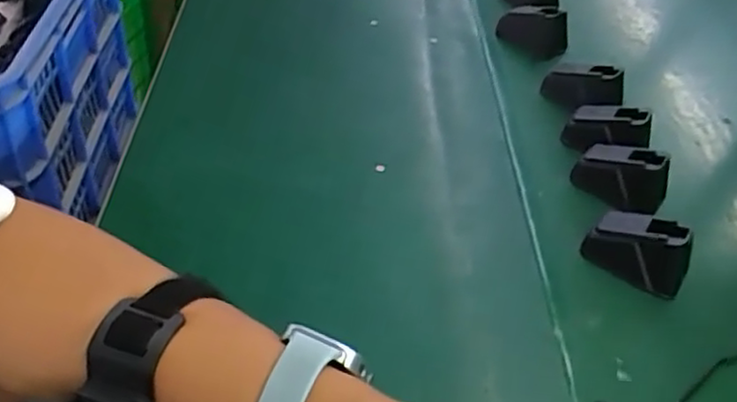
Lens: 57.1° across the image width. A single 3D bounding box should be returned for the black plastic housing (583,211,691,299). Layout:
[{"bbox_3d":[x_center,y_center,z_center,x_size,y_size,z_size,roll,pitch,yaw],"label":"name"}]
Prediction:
[{"bbox_3d":[0.184,0.031,0.460,0.065,0.040,0.032,29,47,25],"label":"black plastic housing"}]

